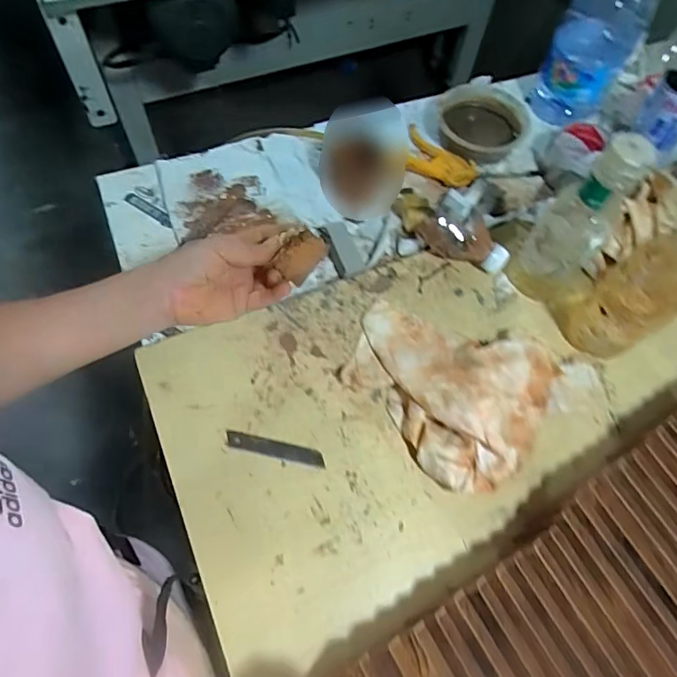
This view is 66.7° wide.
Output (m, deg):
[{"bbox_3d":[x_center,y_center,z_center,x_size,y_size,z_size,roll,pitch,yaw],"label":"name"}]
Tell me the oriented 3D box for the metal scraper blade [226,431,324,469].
[{"bbox_3d":[-0.061,0.108,0.500,0.096,0.004,0.017,13,68,2],"label":"metal scraper blade"}]

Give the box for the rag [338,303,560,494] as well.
[{"bbox_3d":[0.103,0.052,0.506,0.204,0.057,0.159,24,65,8],"label":"rag"}]

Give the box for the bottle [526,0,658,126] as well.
[{"bbox_3d":[0.320,-0.383,0.646,0.106,0.220,0.090,33,66,11],"label":"bottle"}]

